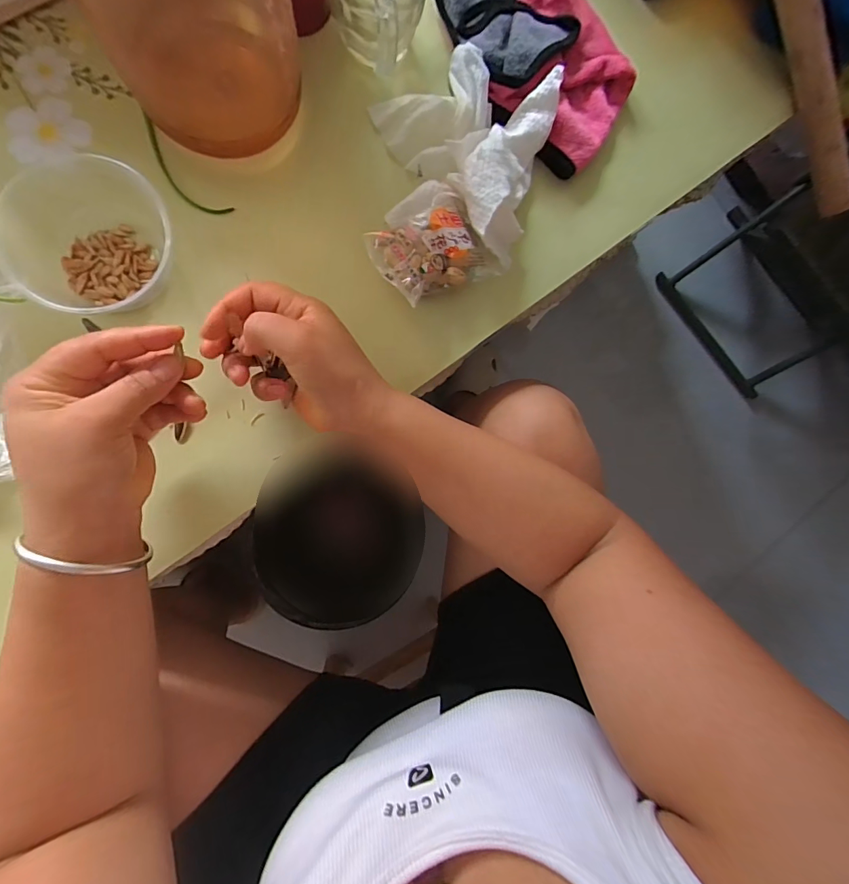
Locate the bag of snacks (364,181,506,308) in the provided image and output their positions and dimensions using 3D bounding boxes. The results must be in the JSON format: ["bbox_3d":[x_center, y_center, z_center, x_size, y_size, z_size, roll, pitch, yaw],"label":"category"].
[{"bbox_3d":[0.003,-0.160,0.346,0.088,0.030,0.091,-33,93,-8],"label":"bag of snacks"}]

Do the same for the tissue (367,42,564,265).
[{"bbox_3d":[0.052,-0.250,0.350,0.128,0.043,0.165,-41,94,-7],"label":"tissue"}]

